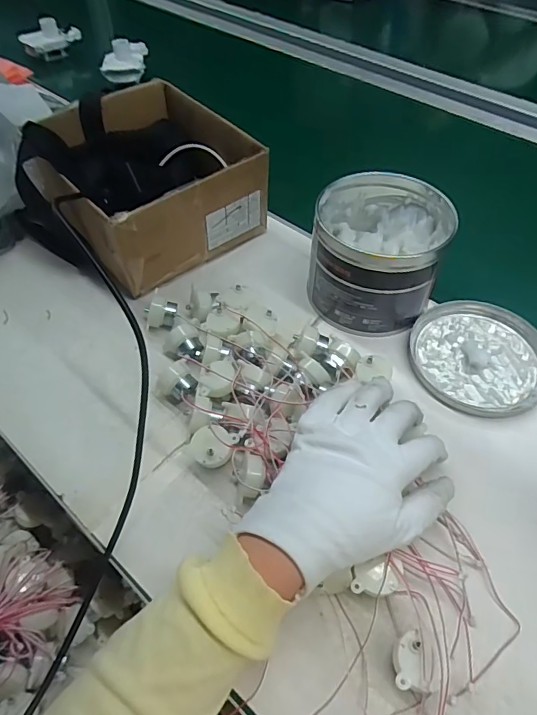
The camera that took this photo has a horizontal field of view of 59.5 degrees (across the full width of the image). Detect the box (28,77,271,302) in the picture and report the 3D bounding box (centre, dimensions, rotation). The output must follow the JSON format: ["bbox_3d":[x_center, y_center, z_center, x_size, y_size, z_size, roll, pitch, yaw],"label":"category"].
[{"bbox_3d":[-0.144,-0.191,0.533,0.212,0.117,0.209,-36,61,-25],"label":"box"}]

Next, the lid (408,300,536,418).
[{"bbox_3d":[0.204,-0.004,0.457,0.125,0.011,0.135,0,52,0],"label":"lid"}]

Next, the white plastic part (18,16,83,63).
[{"bbox_3d":[-0.415,-0.605,0.894,0.113,0.059,0.032,-37,61,-25],"label":"white plastic part"}]

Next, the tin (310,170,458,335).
[{"bbox_3d":[0.108,-0.105,0.472,0.126,0.107,0.130,0,52,0],"label":"tin"}]

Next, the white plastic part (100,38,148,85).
[{"bbox_3d":[-0.250,-0.516,0.812,0.067,0.044,0.093,-1,52,0],"label":"white plastic part"}]

